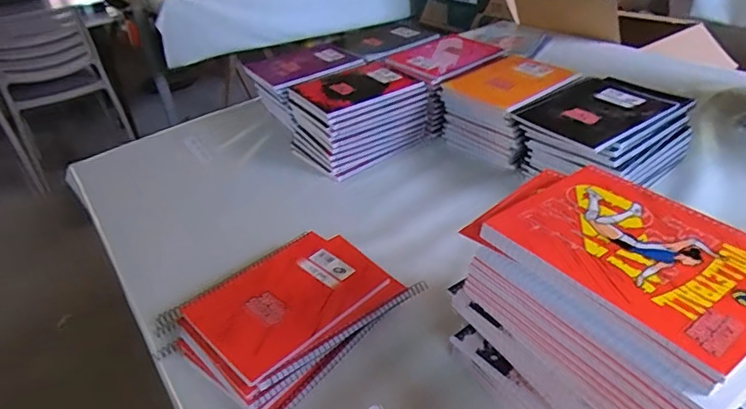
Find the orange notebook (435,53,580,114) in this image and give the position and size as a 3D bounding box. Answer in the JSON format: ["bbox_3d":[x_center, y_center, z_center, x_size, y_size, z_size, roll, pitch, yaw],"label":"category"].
[{"bbox_3d":[0.243,-0.216,0.866,0.195,0.019,0.165,-25,39,-26],"label":"orange notebook"}]

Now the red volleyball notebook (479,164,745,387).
[{"bbox_3d":[0.210,0.036,0.392,0.151,0.012,0.196,-25,39,-26],"label":"red volleyball notebook"}]

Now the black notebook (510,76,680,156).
[{"bbox_3d":[0.351,-0.150,0.766,0.218,0.018,0.169,-26,39,-24],"label":"black notebook"}]

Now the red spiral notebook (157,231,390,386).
[{"bbox_3d":[-0.109,0.111,0.596,0.211,0.010,0.161,-32,42,-33],"label":"red spiral notebook"}]

